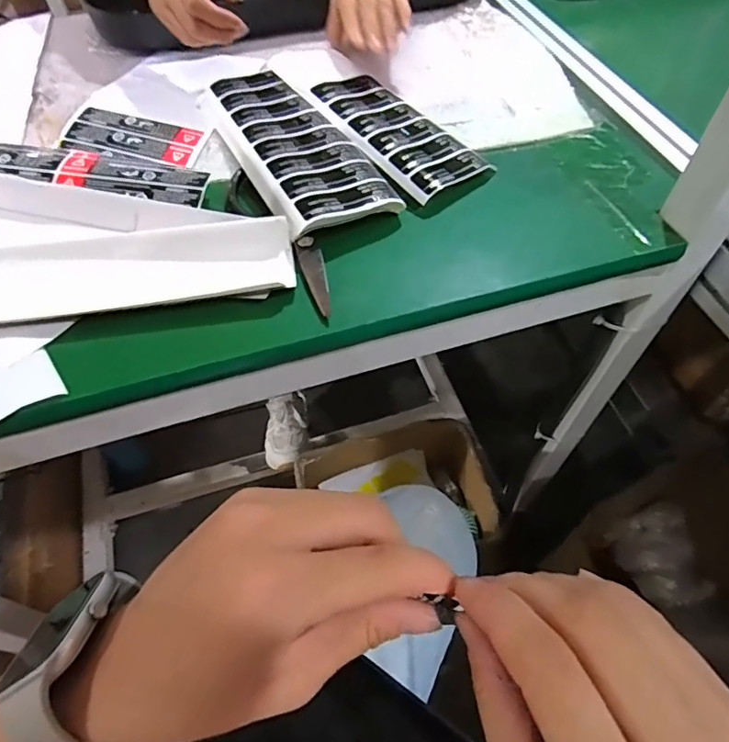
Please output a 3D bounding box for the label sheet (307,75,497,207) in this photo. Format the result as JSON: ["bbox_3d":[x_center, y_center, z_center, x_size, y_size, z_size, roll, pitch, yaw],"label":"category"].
[{"bbox_3d":[0.027,-0.213,0.473,0.089,0.036,0.166,-34,61,-21],"label":"label sheet"}]

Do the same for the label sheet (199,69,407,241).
[{"bbox_3d":[-0.063,-0.195,0.460,0.093,0.033,0.221,-25,58,-16],"label":"label sheet"}]

